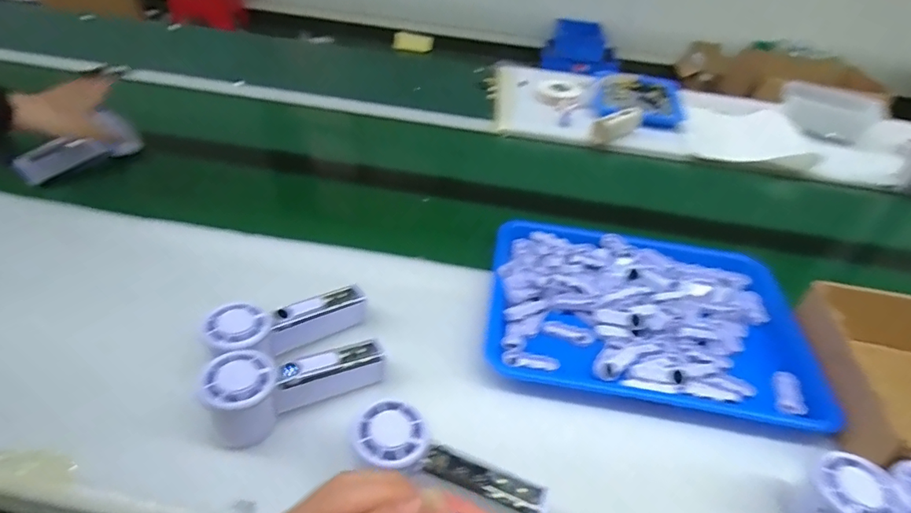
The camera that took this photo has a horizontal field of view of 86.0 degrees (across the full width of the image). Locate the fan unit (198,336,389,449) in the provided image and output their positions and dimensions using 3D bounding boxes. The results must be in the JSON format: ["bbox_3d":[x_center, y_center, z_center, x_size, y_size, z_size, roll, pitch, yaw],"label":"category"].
[{"bbox_3d":[-0.137,0.114,0.428,0.148,0.054,0.057,-8,40,-35],"label":"fan unit"}]

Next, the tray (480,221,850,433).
[{"bbox_3d":[0.214,0.057,0.552,0.341,0.029,0.242,12,40,7],"label":"tray"}]

